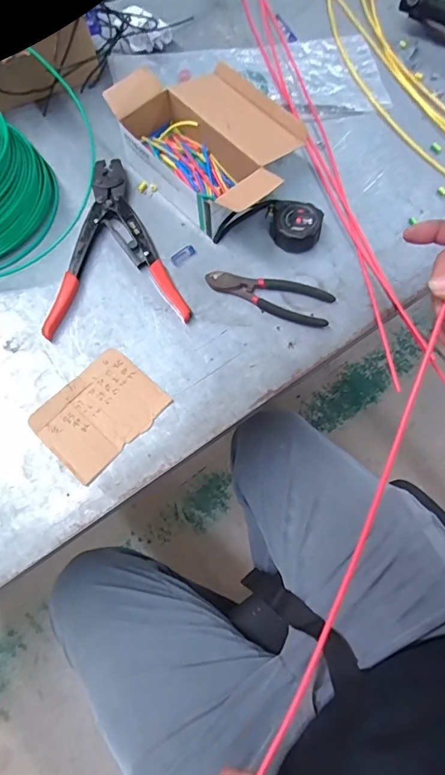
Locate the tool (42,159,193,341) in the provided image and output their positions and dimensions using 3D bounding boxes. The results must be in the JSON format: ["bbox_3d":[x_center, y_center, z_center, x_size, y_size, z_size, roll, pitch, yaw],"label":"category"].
[{"bbox_3d":[-0.141,-0.196,0.586,0.175,0.022,0.256,-5,71,-1],"label":"tool"}]

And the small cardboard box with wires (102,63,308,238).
[{"bbox_3d":[-0.003,-0.325,0.602,0.176,0.072,0.236,-39,75,-11],"label":"small cardboard box with wires"}]

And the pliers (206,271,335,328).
[{"bbox_3d":[0.058,-0.118,0.560,0.156,0.009,0.053,18,73,7],"label":"pliers"}]

